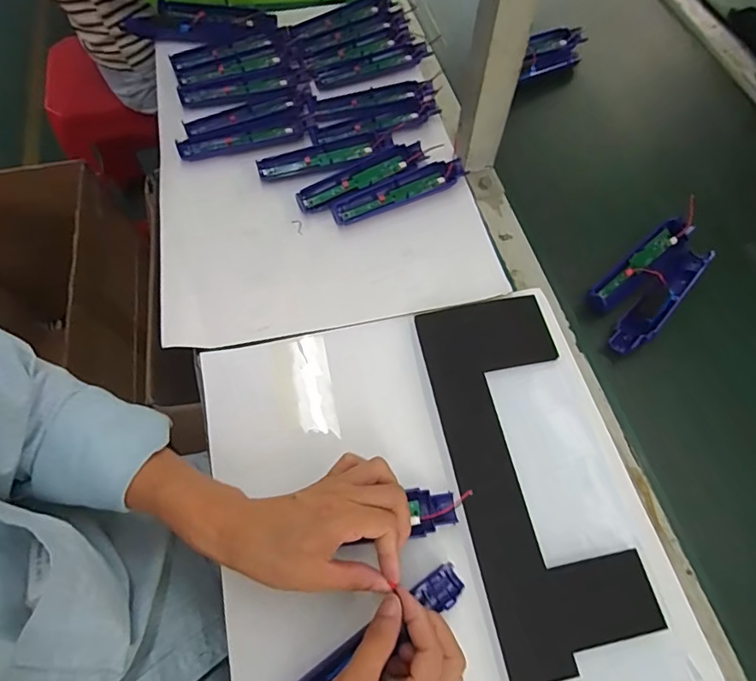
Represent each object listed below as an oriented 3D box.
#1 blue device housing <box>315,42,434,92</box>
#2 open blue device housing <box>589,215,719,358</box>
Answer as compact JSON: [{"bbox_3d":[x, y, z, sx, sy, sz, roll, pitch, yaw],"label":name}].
[{"bbox_3d":[-0.008,-0.385,0.671,0.170,0.014,0.042,-20,64,-10],"label":"blue device housing"},{"bbox_3d":[0.302,-0.066,0.532,0.076,0.020,0.189,41,68,19],"label":"open blue device housing"}]

